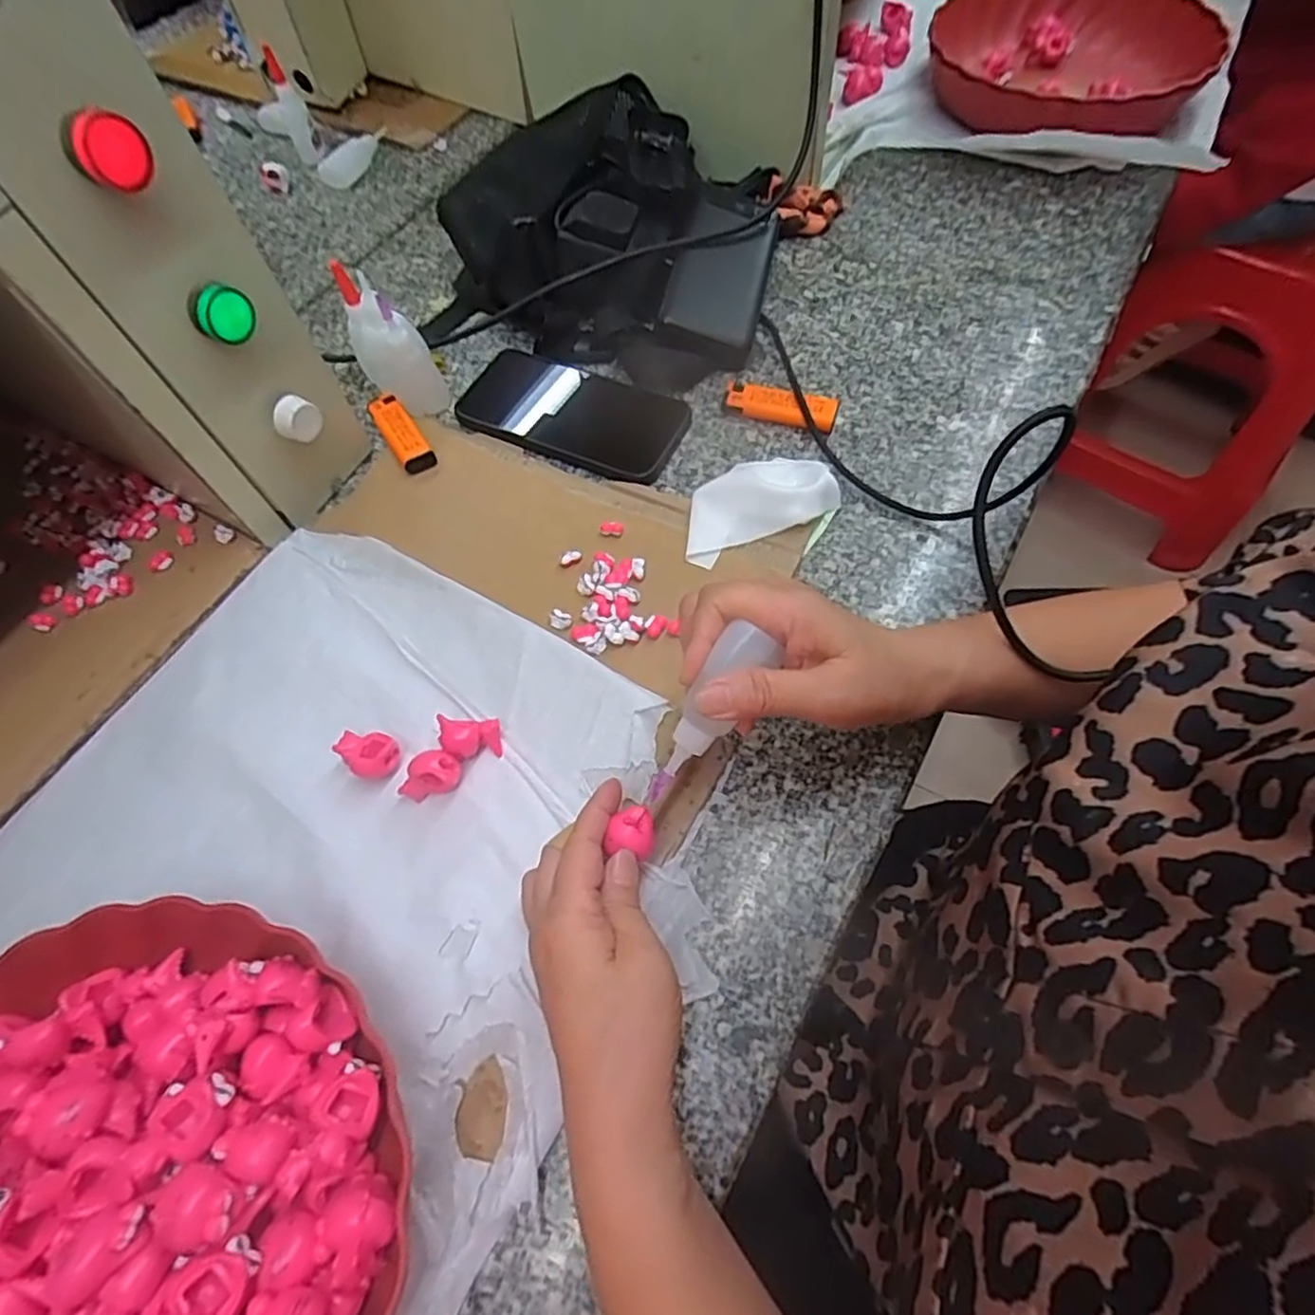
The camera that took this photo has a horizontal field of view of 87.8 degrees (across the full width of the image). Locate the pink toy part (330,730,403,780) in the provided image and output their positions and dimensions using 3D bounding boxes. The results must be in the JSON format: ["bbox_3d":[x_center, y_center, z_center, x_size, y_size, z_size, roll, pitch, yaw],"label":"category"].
[{"bbox_3d":[-0.154,0.052,0.370,0.034,0.016,0.025,31,68,15],"label":"pink toy part"}]

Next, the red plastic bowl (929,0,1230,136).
[{"bbox_3d":[0.386,-0.570,0.651,0.243,0.056,0.259,0,64,0],"label":"red plastic bowl"}]

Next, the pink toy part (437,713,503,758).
[{"bbox_3d":[-0.100,0.043,0.363,0.029,0.023,0.020,-3,64,-1],"label":"pink toy part"}]

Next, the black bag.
[{"bbox_3d":[-0.040,-0.357,0.559,0.268,0.067,0.277,8,64,4],"label":"black bag"}]

